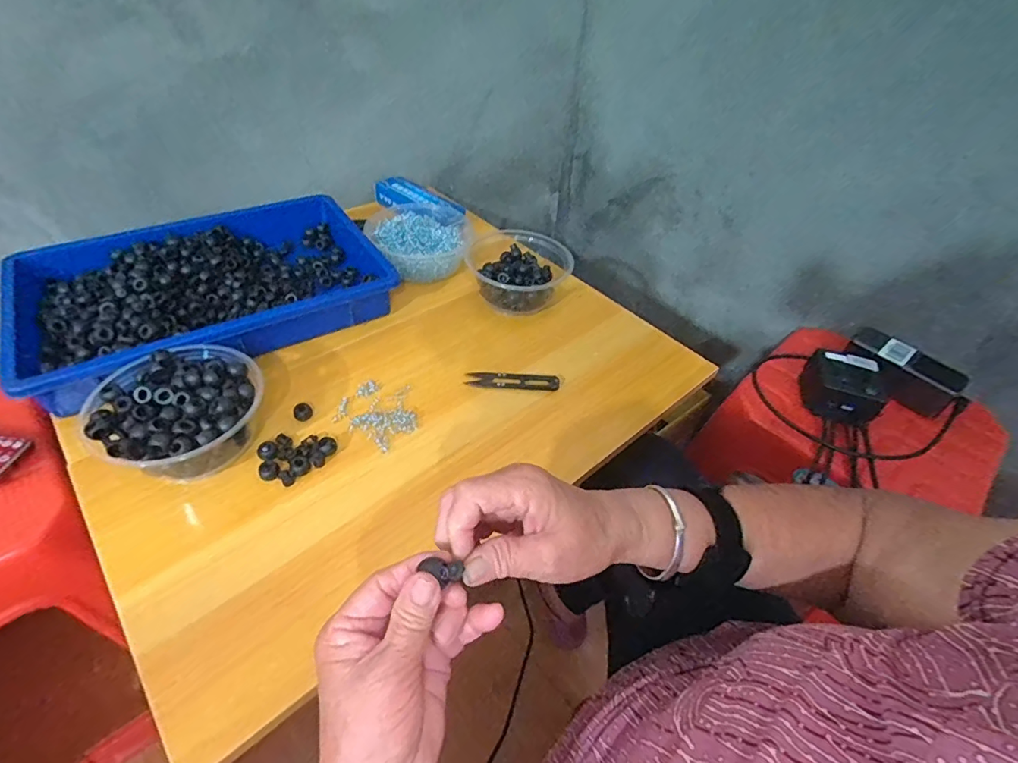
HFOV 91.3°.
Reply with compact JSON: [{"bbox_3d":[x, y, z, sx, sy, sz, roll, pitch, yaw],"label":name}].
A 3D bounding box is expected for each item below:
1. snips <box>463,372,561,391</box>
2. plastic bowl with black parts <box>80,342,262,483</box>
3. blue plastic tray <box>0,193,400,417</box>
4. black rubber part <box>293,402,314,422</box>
[{"bbox_3d":[0.004,-0.002,0.544,0.101,0.008,0.022,7,44,0],"label":"snips"},{"bbox_3d":[-0.284,0.031,0.438,0.119,0.063,0.126,3,45,-3],"label":"plastic bowl with black parts"},{"bbox_3d":[-0.336,-0.105,0.570,0.362,0.057,0.249,-25,52,-28],"label":"blue plastic tray"},{"bbox_3d":[-0.203,0.029,0.488,0.018,0.009,0.019,-12,47,-17],"label":"black rubber part"}]

